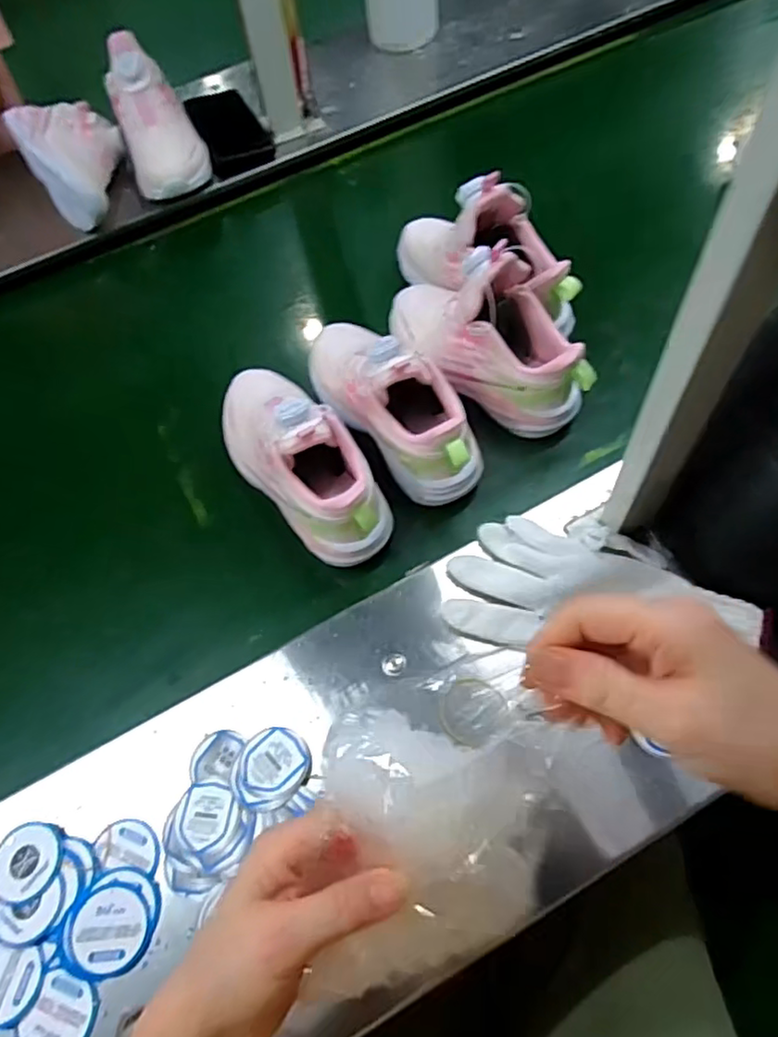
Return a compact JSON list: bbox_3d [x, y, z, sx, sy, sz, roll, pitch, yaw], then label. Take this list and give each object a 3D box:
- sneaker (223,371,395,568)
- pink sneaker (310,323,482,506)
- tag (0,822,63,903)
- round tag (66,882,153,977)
[{"bbox_3d":[-0.081,-0.058,0.545,0.086,0.114,0.212,-31,63,-14],"label":"sneaker"},{"bbox_3d":[0.000,-0.112,0.560,0.081,0.125,0.213,-31,63,-14],"label":"pink sneaker"},{"bbox_3d":[-0.242,0.230,0.425,0.044,0.005,0.045,-2,60,3],"label":"tag"},{"bbox_3d":[-0.176,0.259,0.402,0.050,0.006,0.048,2,60,5],"label":"round tag"}]

